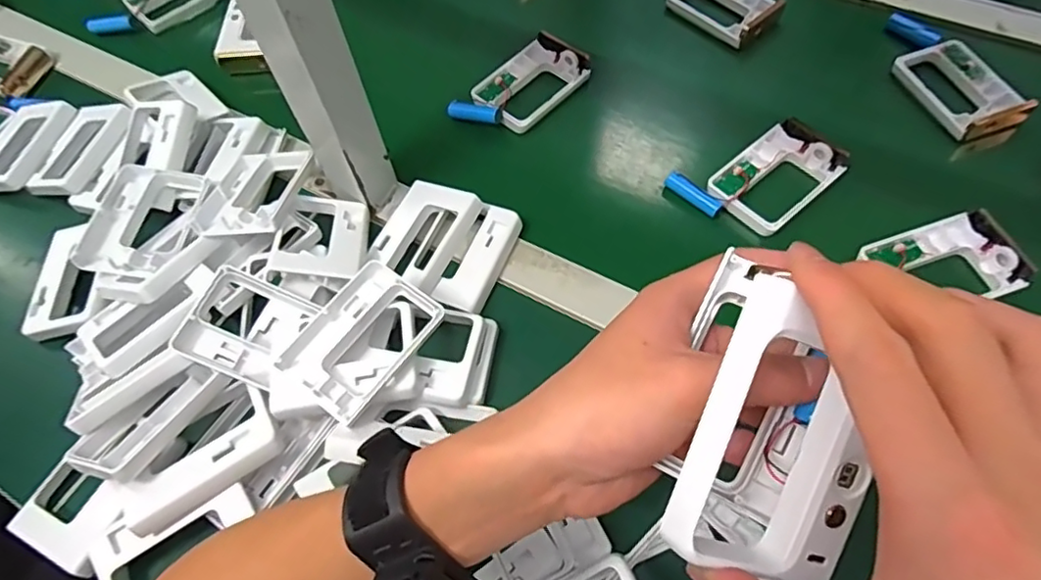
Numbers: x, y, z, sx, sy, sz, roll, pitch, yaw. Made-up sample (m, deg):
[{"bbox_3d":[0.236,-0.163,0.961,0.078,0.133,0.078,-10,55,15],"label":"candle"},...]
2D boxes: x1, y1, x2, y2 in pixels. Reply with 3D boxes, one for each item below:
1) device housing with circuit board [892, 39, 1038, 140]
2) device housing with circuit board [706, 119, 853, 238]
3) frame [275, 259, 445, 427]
[{"bbox_3d":[0.381,-0.176,0.518,0.069,0.024,0.101,-16,63,-5],"label":"device housing with circuit board"},{"bbox_3d":[0.208,-0.092,0.485,0.109,0.018,0.067,-38,67,-16],"label":"device housing with circuit board"},{"bbox_3d":[-0.100,0.032,0.385,0.065,0.020,0.094,34,72,19],"label":"frame"}]

